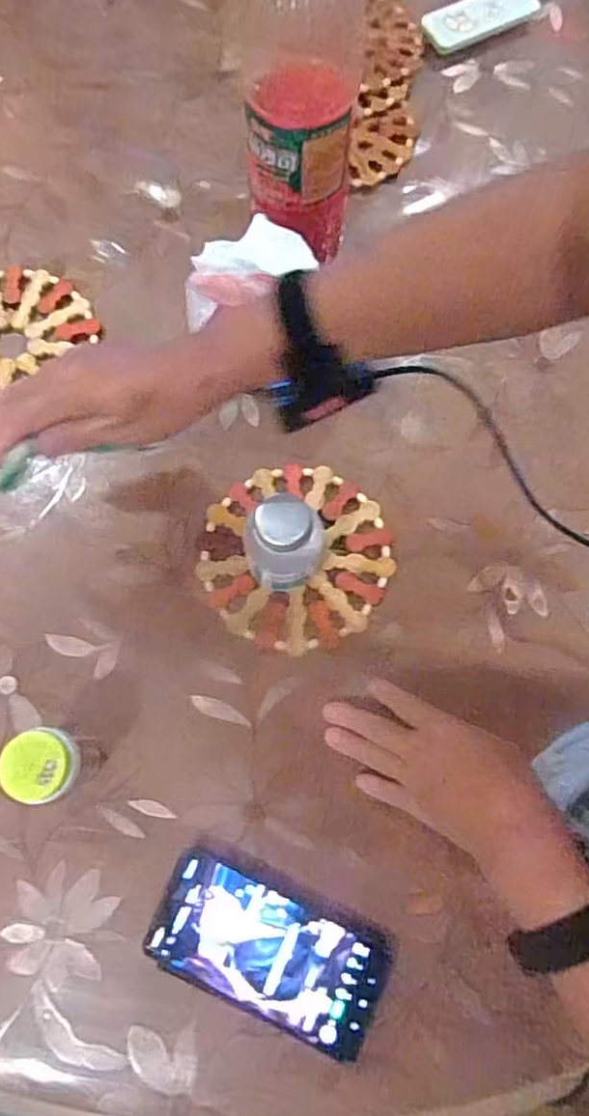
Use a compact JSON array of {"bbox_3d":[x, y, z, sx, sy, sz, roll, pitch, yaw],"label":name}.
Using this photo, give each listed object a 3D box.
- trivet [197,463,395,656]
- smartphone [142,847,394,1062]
[{"bbox_3d":[0.001,-0.003,0.531,0.155,0.007,0.157,0,72,-1],"label":"trivet"},{"bbox_3d":[-0.018,0.277,0.444,0.165,0.010,0.079,22,73,5],"label":"smartphone"}]

